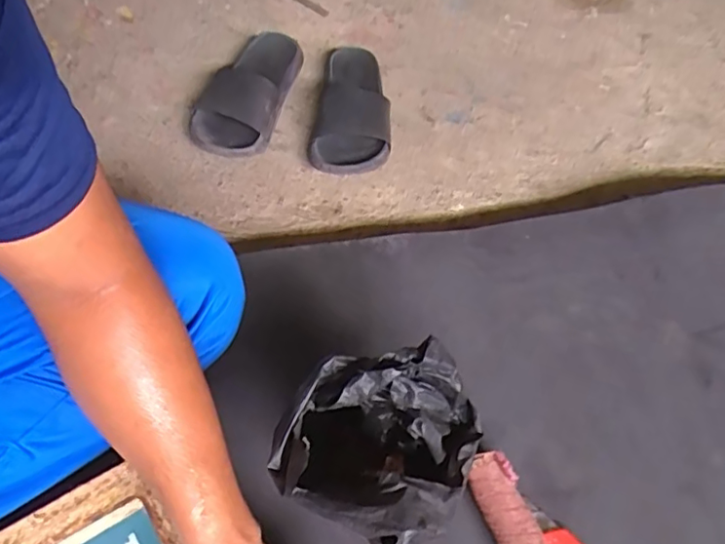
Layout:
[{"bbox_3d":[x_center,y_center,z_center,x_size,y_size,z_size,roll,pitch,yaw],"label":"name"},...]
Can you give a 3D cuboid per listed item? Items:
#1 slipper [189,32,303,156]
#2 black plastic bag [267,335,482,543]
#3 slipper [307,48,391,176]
[{"bbox_3d":[-0.173,-0.278,0.850,0.116,0.100,0.256,14,57,4],"label":"slipper"},{"bbox_3d":[0.011,0.155,0.475,0.137,0.190,0.136,27,58,14],"label":"black plastic bag"},{"bbox_3d":[-0.015,-0.250,0.875,0.116,0.057,0.266,5,55,0],"label":"slipper"}]

